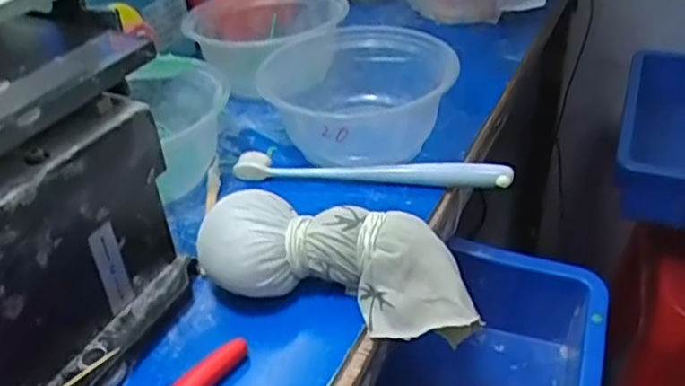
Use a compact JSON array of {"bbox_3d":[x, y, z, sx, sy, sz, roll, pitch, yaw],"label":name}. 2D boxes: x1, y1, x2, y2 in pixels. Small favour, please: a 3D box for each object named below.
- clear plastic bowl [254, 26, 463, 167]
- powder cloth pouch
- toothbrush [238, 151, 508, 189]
[{"bbox_3d":[0.009,-0.078,0.484,0.123,0.058,0.149,-17,38,-18],"label":"clear plastic bowl"},{"bbox_3d":[0.000,0.033,0.342,0.147,0.042,0.054,15,38,4],"label":"powder cloth pouch"},{"bbox_3d":[0.017,-0.012,0.436,0.184,0.022,0.017,5,37,12],"label":"toothbrush"}]

